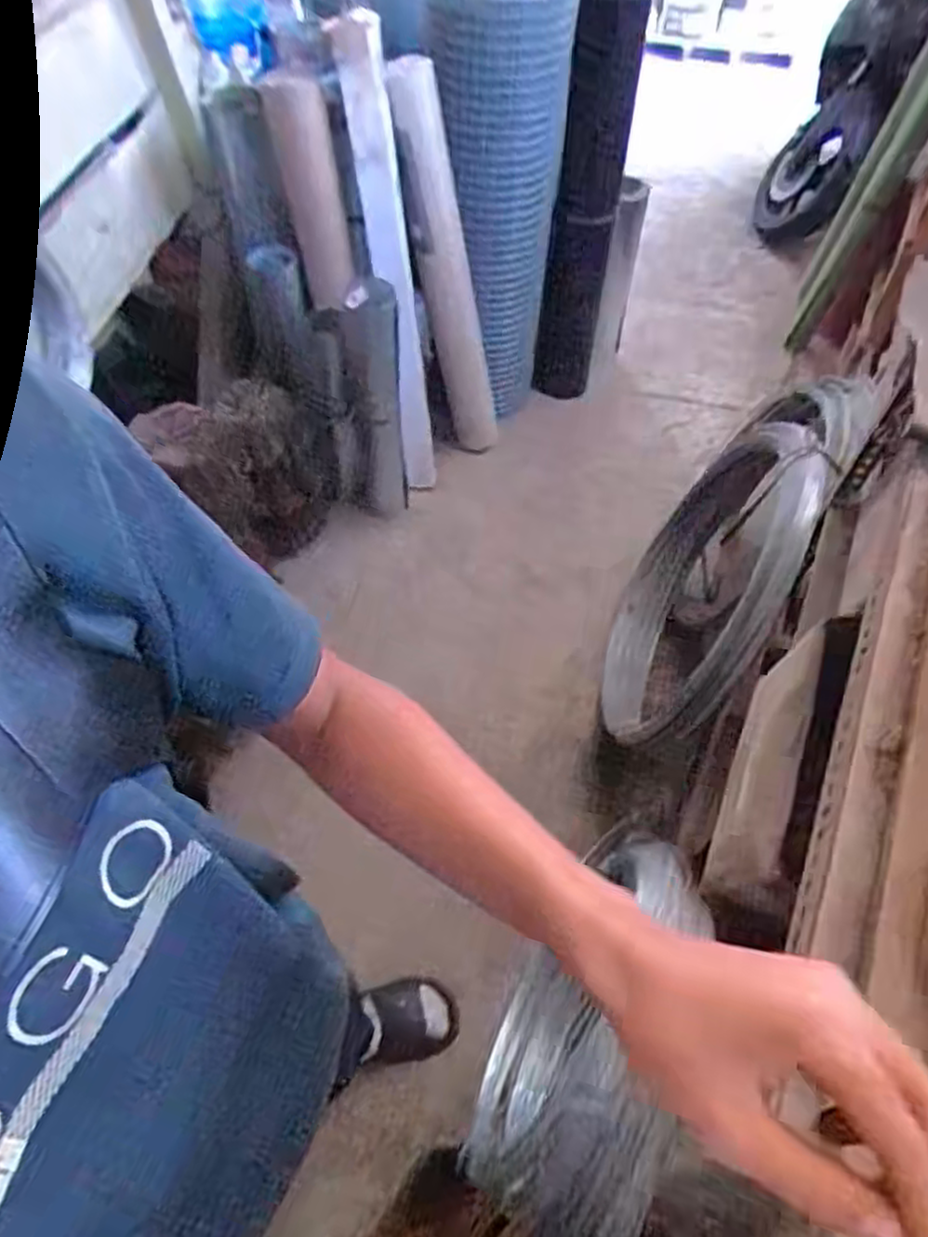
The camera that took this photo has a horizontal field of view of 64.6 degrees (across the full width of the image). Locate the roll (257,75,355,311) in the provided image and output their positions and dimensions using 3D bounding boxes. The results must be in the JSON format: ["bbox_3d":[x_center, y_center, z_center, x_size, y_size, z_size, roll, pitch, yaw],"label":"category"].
[{"bbox_3d":[-0.326,-0.908,1.588,0.112,0.430,0.109,-15,27,-10],"label":"roll"}]

